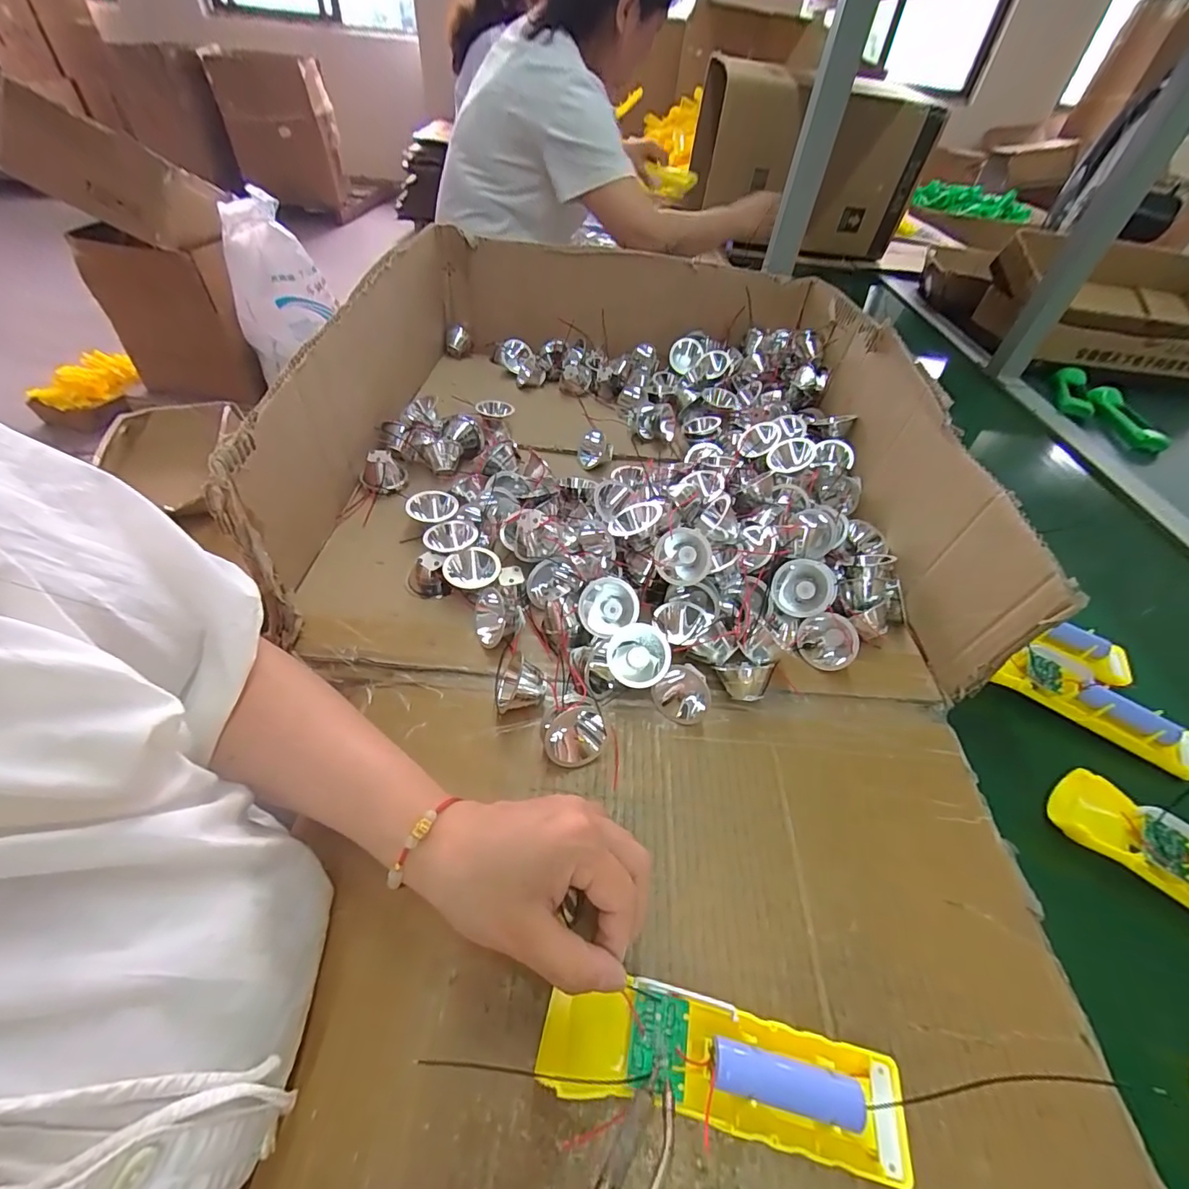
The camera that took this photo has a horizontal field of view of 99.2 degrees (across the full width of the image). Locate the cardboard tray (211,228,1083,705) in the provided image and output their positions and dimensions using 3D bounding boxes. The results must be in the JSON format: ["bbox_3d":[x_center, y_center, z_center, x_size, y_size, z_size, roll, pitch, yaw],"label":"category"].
[{"bbox_3d":[0.036,-0.175,0.509,0.521,0.146,0.552,6,47,-1],"label":"cardboard tray"}]

